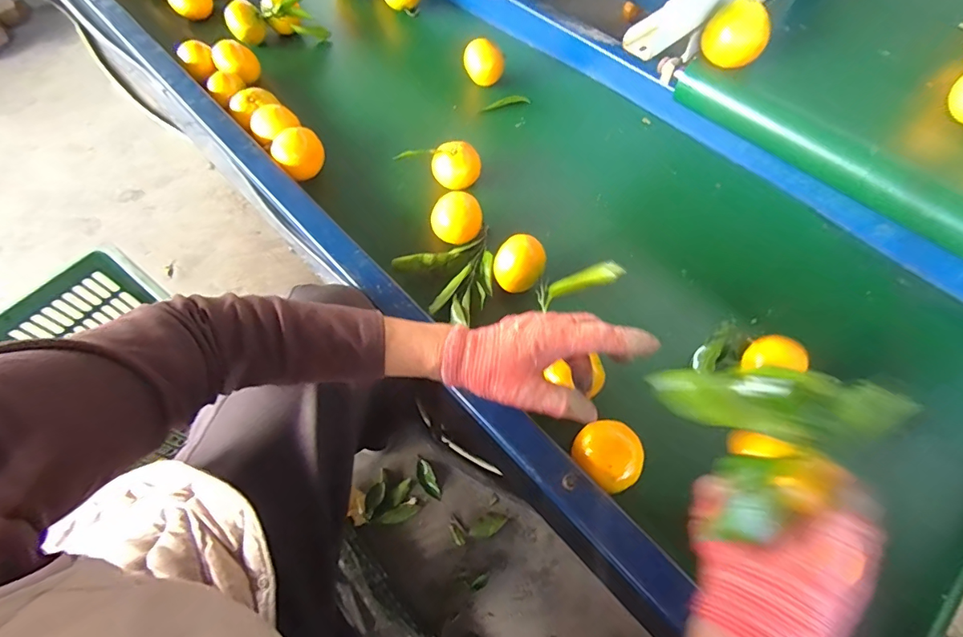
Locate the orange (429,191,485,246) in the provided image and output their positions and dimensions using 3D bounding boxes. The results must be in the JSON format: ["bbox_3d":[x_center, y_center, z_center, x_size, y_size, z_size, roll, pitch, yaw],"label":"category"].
[{"bbox_3d":[-0.029,-0.115,0.562,0.060,0.055,0.059,1,63,-1],"label":"orange"}]

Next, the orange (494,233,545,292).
[{"bbox_3d":[0.044,-0.060,0.529,0.055,0.057,0.058,1,63,-1],"label":"orange"}]

